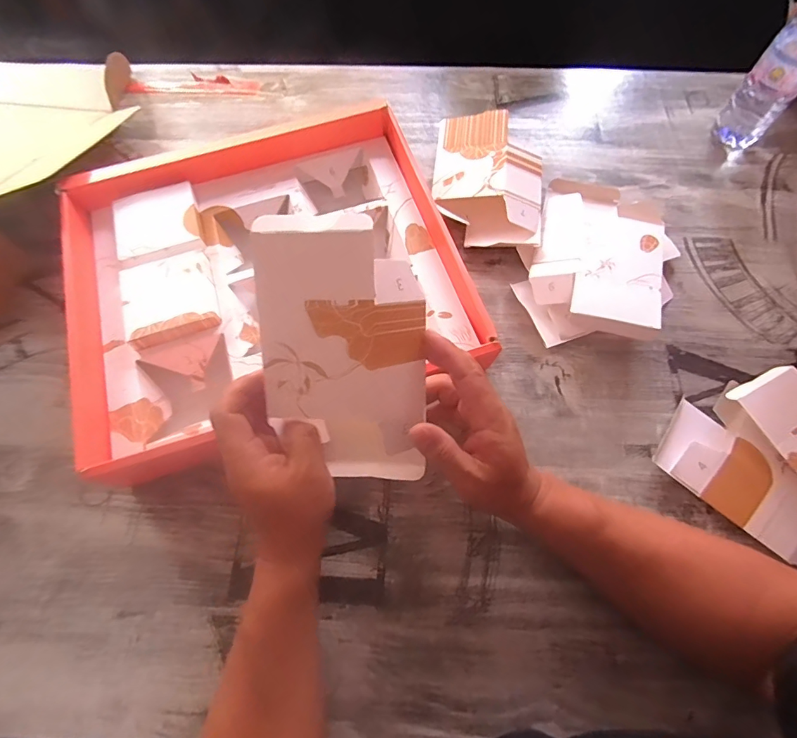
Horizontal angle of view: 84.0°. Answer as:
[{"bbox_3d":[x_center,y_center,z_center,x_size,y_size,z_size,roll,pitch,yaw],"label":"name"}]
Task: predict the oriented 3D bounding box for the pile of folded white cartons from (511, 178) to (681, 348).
[{"bbox_3d":[0.224,-0.126,0.486,0.163,0.044,0.203,11,70,4],"label":"pile of folded white cartons"}]

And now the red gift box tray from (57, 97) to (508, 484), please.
[{"bbox_3d":[-0.140,-0.107,0.469,0.373,0.059,0.353,-19,71,-6],"label":"red gift box tray"}]

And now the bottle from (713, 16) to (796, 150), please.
[{"bbox_3d":[0.443,-0.344,0.502,0.060,0.181,0.059,39,75,13],"label":"bottle"}]

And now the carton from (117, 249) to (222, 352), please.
[{"bbox_3d":[-0.230,-0.072,0.446,0.086,0.022,0.091,-19,71,-6],"label":"carton"}]

